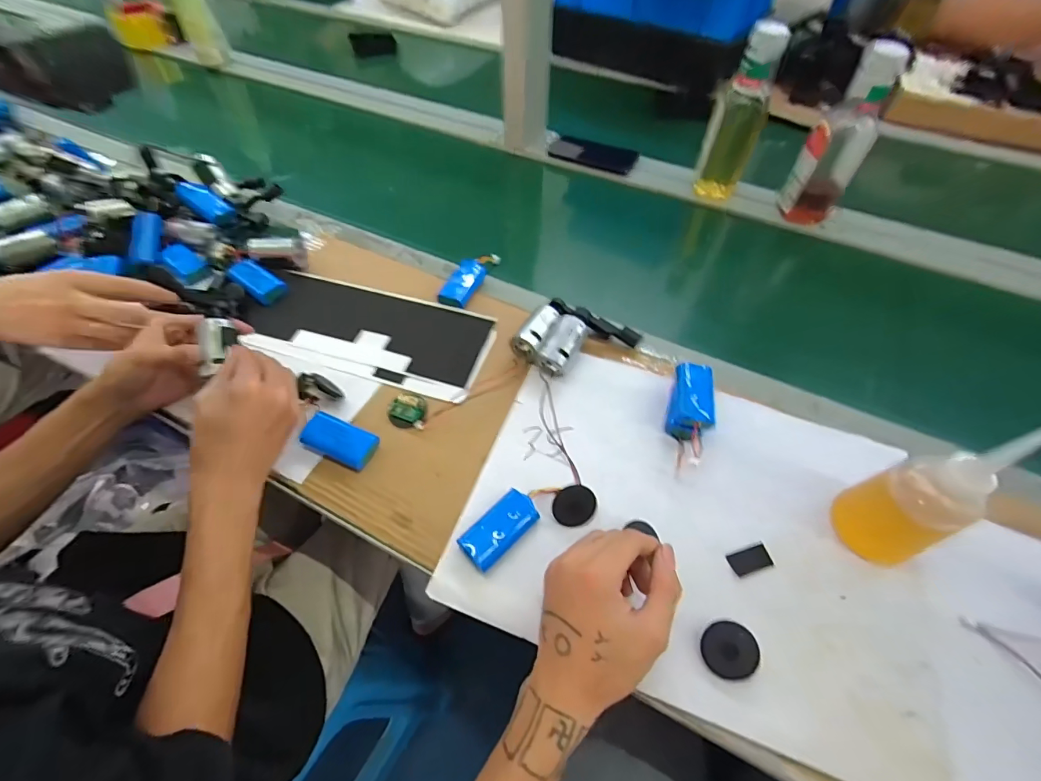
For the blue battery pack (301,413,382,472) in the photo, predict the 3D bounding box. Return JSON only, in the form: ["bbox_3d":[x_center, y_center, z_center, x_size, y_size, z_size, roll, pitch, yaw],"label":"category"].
[{"bbox_3d":[-0.170,0.049,0.428,0.071,0.022,0.035,22,58,14],"label":"blue battery pack"}]

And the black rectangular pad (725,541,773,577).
[{"bbox_3d":[0.191,0.139,0.373,0.035,0.004,0.019,-15,57,-10],"label":"black rectangular pad"}]

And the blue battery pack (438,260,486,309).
[{"bbox_3d":[-0.068,-0.132,0.554,0.037,0.014,0.075,19,58,12],"label":"blue battery pack"}]

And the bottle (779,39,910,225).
[{"bbox_3d":[0.426,-0.330,0.605,0.070,0.214,0.084,29,58,18],"label":"bottle"}]

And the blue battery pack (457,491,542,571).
[{"bbox_3d":[-0.018,0.117,0.380,0.034,0.021,0.068,39,64,23],"label":"blue battery pack"}]

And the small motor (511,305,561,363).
[{"bbox_3d":[0.017,-0.062,0.497,0.030,0.031,0.067,26,59,16],"label":"small motor"}]

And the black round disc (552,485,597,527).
[{"bbox_3d":[0.047,0.100,0.391,0.037,0.004,0.034,-10,88,1],"label":"black round disc"}]

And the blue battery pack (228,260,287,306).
[{"bbox_3d":[-0.323,-0.133,0.552,0.082,0.021,0.041,36,63,22],"label":"blue battery pack"}]

